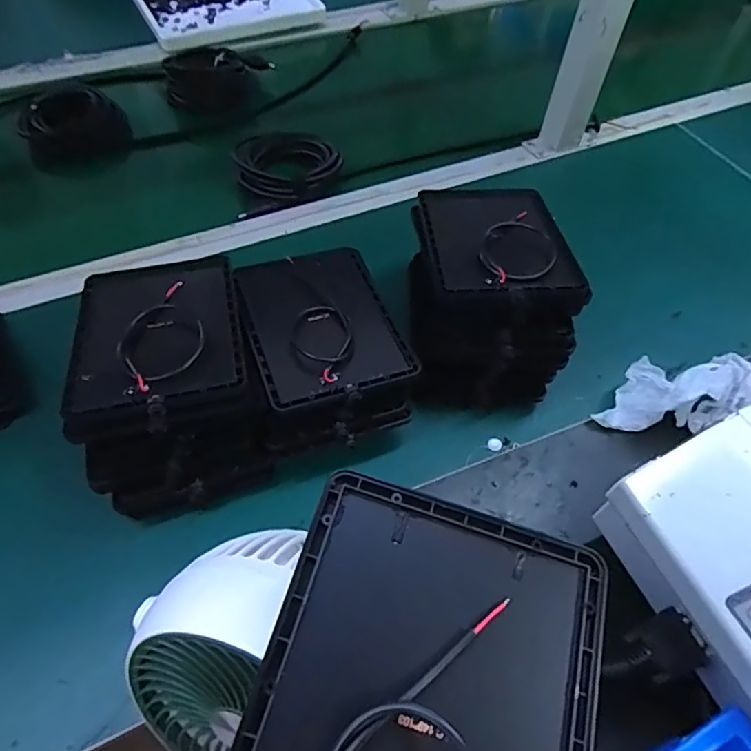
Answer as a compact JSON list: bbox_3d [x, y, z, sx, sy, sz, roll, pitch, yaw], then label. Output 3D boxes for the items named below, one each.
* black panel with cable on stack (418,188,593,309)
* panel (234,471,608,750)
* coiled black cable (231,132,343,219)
[{"bbox_3d":[0.104,-0.122,0.468,0.114,0.020,0.165,-3,45,-3],"label":"black panel with cable on stack"},{"bbox_3d":[0.016,0.123,0.183,0.113,0.025,0.158,15,56,8],"label":"panel"},{"bbox_3d":[-0.107,-0.254,0.661,0.124,0.032,0.132,-12,56,-10],"label":"coiled black cable"}]

